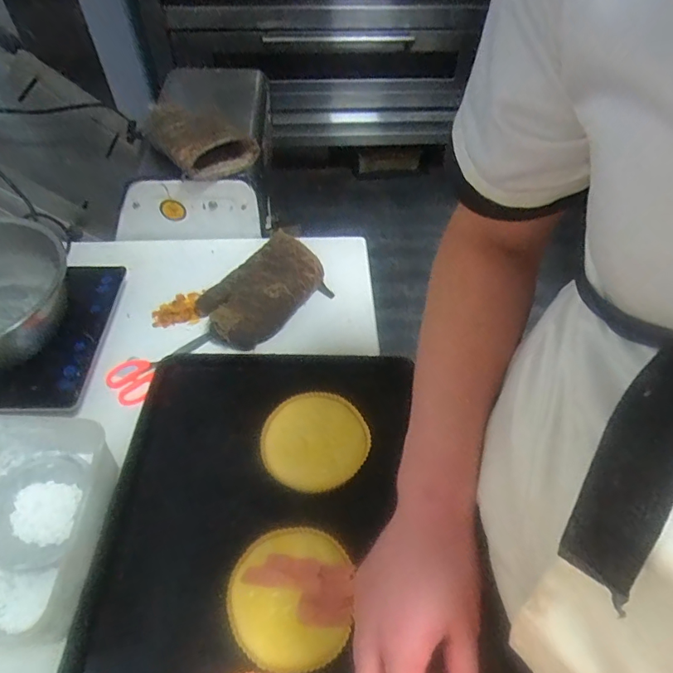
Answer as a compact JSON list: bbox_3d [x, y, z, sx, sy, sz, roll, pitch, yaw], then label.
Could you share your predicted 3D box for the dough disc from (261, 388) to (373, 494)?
[{"bbox_3d":[-0.030,0.142,0.668,0.141,0.008,0.151,0,52,0],"label":"dough disc"}]

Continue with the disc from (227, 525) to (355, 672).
[{"bbox_3d":[-0.053,0.293,0.538,0.136,0.010,0.142,0,52,0],"label":"disc"}]

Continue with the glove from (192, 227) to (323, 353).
[{"bbox_3d":[-0.132,-0.080,0.826,0.136,0.051,0.233,32,58,23],"label":"glove"}]

